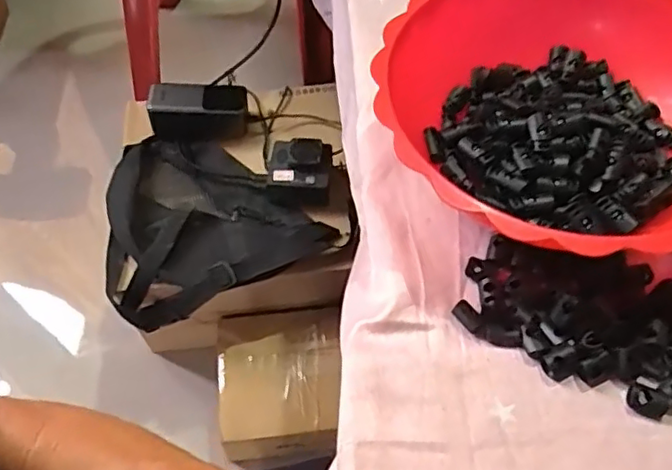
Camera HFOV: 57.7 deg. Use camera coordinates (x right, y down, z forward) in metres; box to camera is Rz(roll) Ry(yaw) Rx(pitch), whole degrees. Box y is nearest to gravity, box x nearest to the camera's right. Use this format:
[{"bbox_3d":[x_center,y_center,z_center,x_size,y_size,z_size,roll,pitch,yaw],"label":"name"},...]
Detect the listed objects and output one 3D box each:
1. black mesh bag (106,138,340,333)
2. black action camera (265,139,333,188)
[{"bbox_3d":[-0.176,-0.028,0.787,0.262,0.042,0.265,-23,61,-15],"label":"black mesh bag"},{"bbox_3d":[-0.047,-0.092,0.787,0.079,0.027,0.069,3,58,1],"label":"black action camera"}]

